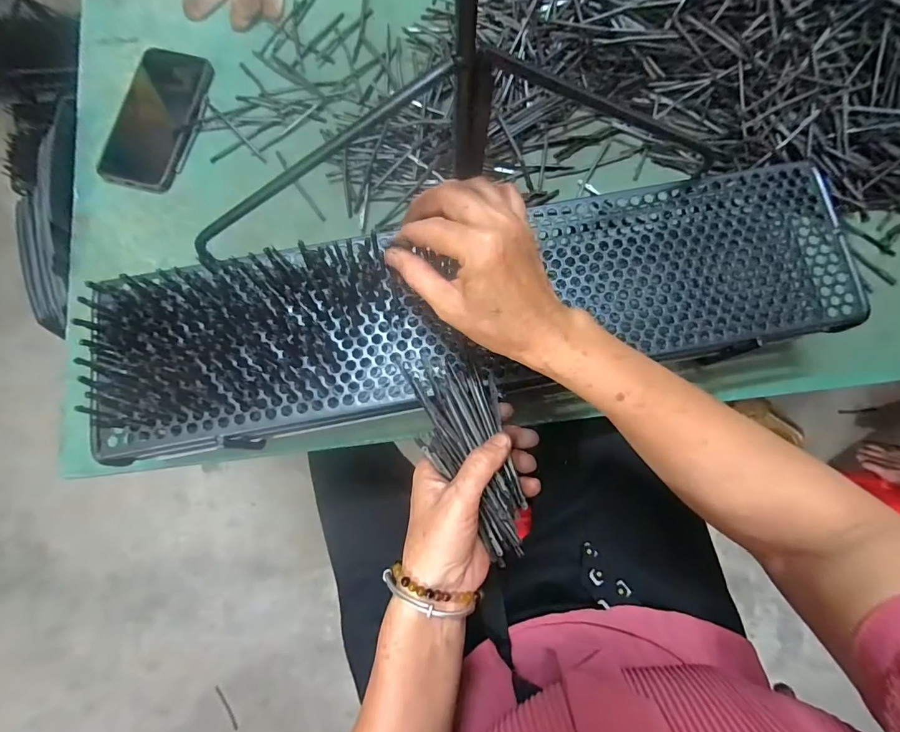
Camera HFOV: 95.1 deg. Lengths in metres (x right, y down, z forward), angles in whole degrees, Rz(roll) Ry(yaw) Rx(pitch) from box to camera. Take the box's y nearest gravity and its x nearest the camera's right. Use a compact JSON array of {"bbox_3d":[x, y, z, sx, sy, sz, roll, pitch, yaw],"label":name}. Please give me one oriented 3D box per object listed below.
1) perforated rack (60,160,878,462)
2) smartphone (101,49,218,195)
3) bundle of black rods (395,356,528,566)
[{"bbox_3d":[0.026,-0.050,0.319,0.596,0.031,0.143,-10,79,-3],"label":"perforated rack"},{"bbox_3d":[-0.317,-0.272,0.449,0.083,0.009,0.170,9,79,3],"label":"smartphone"},{"bbox_3d":[0.017,0.060,0.294,0.063,0.024,0.151,-21,79,-3],"label":"bundle of black rods"}]

